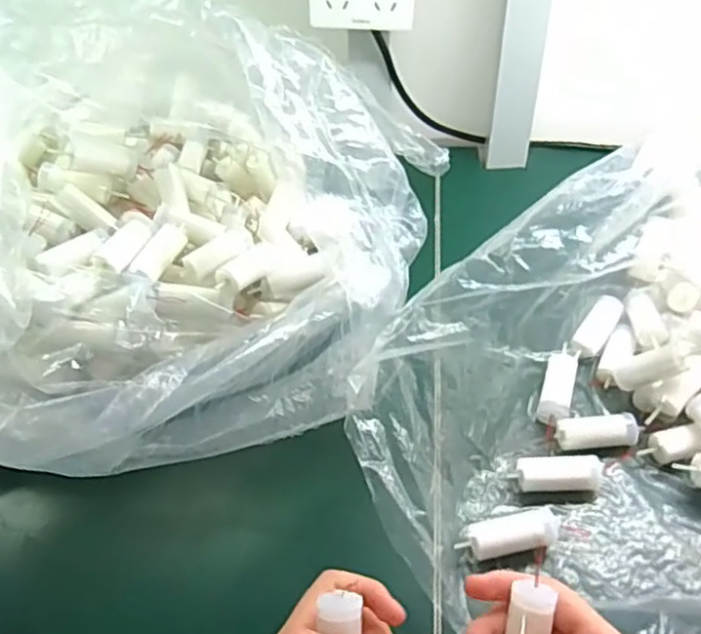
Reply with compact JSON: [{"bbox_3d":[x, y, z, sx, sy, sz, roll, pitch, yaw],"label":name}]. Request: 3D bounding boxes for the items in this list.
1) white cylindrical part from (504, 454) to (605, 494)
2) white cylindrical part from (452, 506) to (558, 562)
[{"bbox_3d":[0.129,0.098,0.417,0.055,0.017,0.019,-1,45,1],"label":"white cylindrical part"},{"bbox_3d":[0.092,0.127,0.390,0.058,0.018,0.021,-11,46,-8],"label":"white cylindrical part"}]

